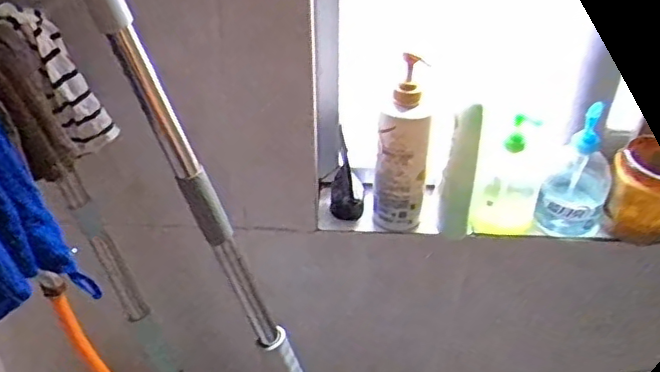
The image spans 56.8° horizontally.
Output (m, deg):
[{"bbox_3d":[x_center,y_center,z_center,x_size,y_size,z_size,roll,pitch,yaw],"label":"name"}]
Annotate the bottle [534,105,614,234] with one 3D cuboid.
[{"bbox_3d":[0.321,-0.021,0.775,0.076,0.152,0.096,19,42,22],"label":"bottle"}]

